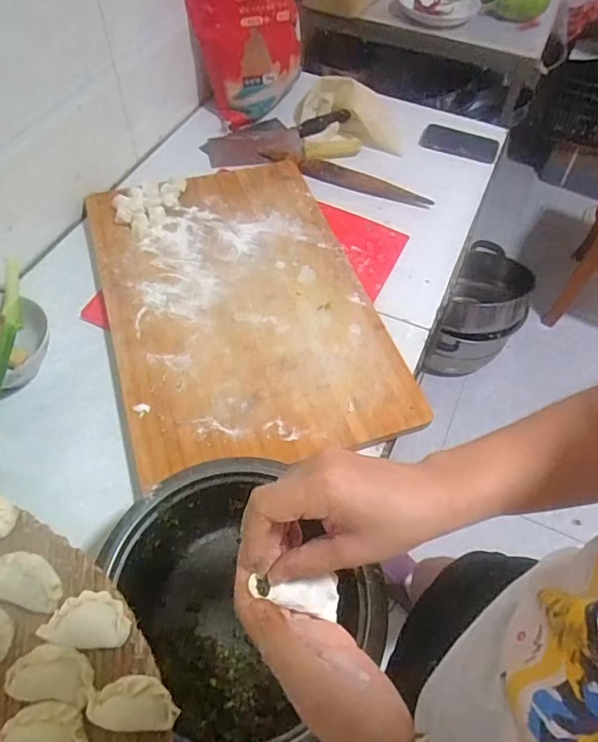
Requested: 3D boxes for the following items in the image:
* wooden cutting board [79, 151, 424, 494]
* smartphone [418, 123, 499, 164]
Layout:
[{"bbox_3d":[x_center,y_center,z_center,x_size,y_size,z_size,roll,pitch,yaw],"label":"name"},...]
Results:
[{"bbox_3d":[-0.096,-0.120,0.797,0.372,0.037,0.577,-13,57,-11],"label":"wooden cutting board"},{"bbox_3d":[0.325,-0.466,1.070,0.151,0.011,0.084,19,57,11],"label":"smartphone"}]

